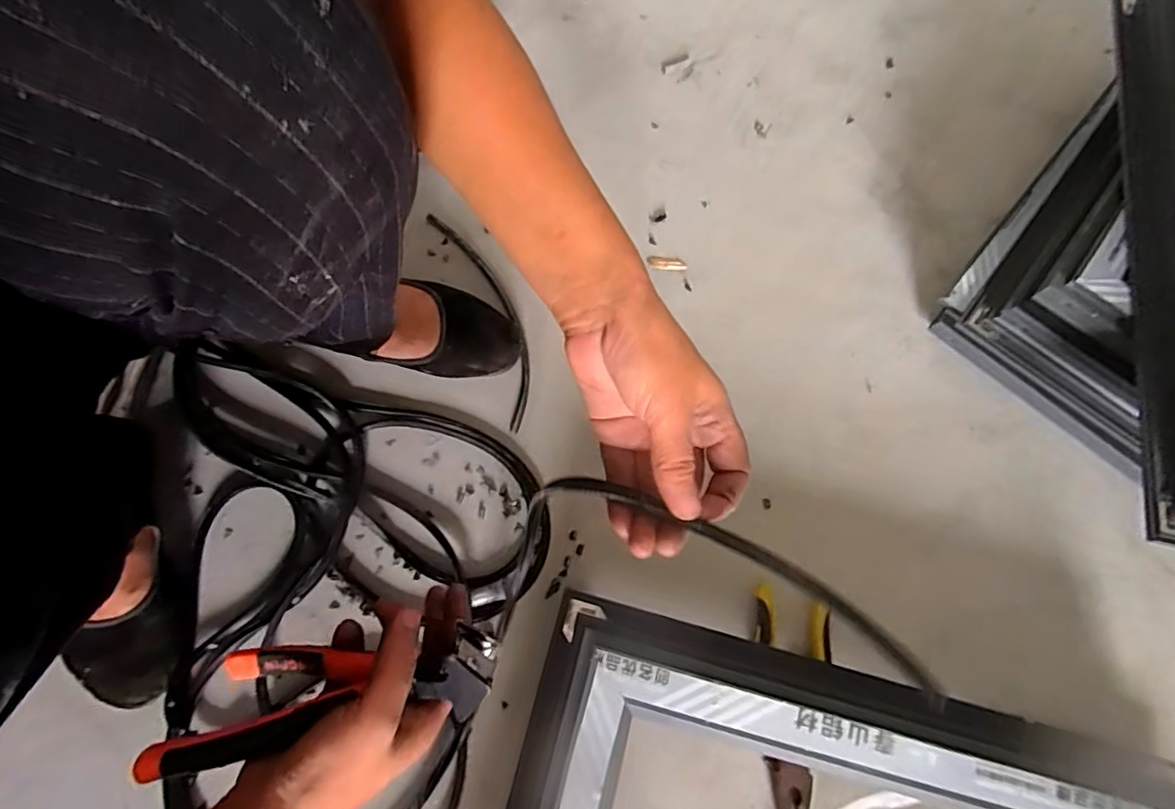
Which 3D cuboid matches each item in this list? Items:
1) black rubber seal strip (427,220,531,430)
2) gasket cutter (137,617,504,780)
[{"bbox_3d":[-0.106,-0.101,0.609,0.050,0.012,0.267,-21,73,-8],"label":"black rubber seal strip"},{"bbox_3d":[-0.136,0.156,0.316,0.166,0.086,0.028,-7,102,-4],"label":"gasket cutter"}]

